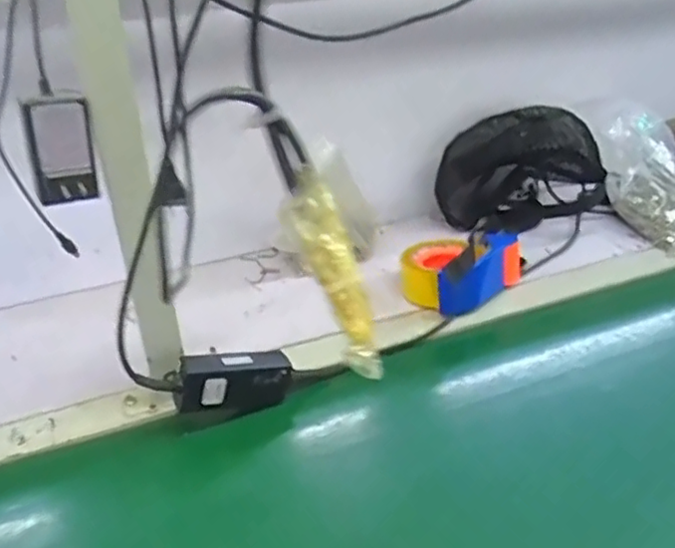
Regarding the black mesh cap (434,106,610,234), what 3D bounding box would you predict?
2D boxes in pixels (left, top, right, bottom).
[{"bbox_3d":[0.278,-0.155,0.972,0.244,0.164,0.096,-9,33,-14],"label":"black mesh cap"}]

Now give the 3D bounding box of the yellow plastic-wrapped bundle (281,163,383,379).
[{"bbox_3d":[-0.001,0.001,0.226,0.016,0.074,0.013,-27,11,-35],"label":"yellow plastic-wrapped bundle"}]

